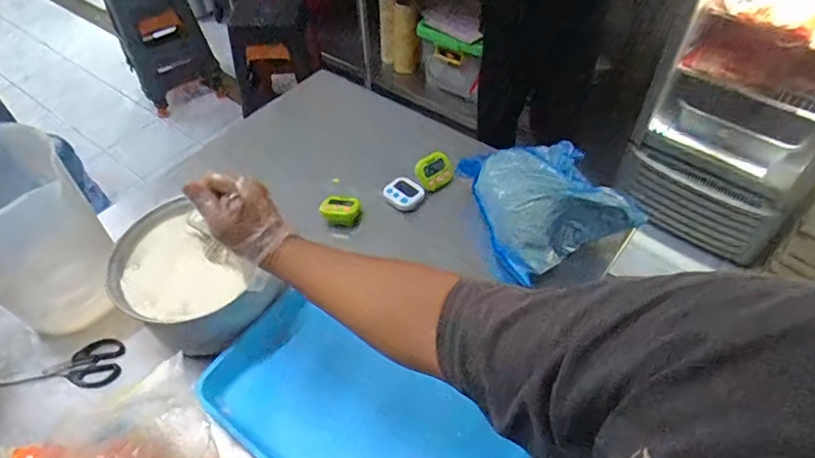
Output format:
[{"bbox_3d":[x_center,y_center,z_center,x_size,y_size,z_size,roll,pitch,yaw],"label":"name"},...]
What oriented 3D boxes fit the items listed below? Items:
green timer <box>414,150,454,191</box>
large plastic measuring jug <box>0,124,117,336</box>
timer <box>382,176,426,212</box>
[{"bbox_3d":[0.049,-0.107,0.947,0.066,0.013,0.067,-44,74,17],"label":"green timer"},{"bbox_3d":[-0.562,0.014,0.744,0.199,0.259,0.163,-33,56,-23],"label":"large plastic measuring jug"},{"bbox_3d":[-0.009,-0.065,0.932,0.063,0.017,0.083,-37,58,-26],"label":"timer"}]

